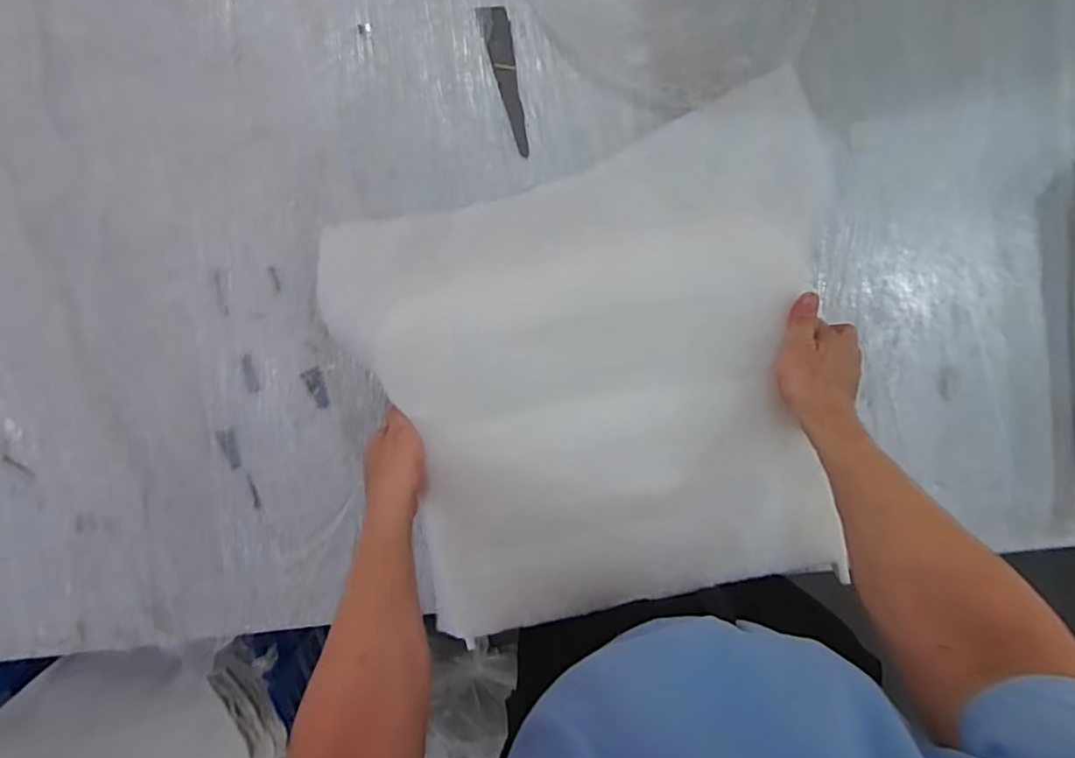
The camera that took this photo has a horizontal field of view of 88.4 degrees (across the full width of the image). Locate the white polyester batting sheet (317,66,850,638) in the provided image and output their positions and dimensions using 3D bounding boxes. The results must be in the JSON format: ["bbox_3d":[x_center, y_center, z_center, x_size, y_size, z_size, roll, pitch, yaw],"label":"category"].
[{"bbox_3d":[0.085,0.006,0.614,0.537,0.075,0.483,-18,99,4],"label":"white polyester batting sheet"}]

